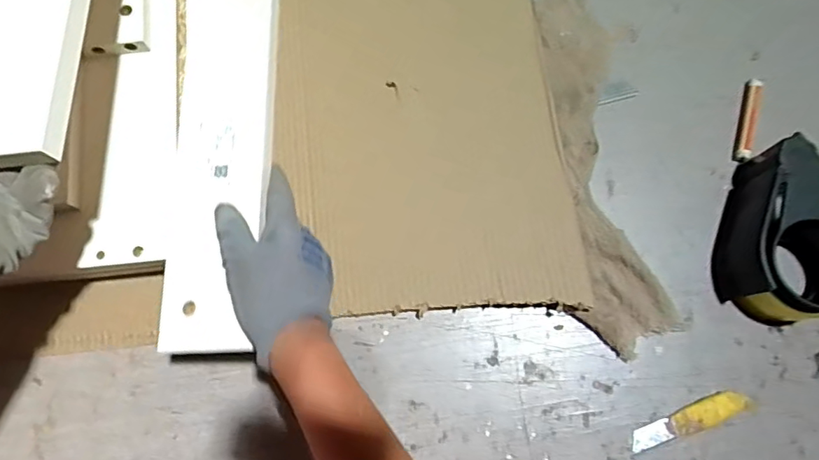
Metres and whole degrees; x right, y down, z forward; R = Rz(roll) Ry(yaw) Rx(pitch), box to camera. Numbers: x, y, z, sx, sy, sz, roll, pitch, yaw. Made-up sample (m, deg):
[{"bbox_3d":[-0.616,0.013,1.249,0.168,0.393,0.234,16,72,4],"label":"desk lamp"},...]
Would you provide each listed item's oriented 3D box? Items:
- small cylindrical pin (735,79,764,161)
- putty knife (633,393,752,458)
[{"bbox_3d":[0.346,-0.114,0.553,0.014,0.011,0.090,17,77,5],"label":"small cylindrical pin"},{"bbox_3d":[0.253,0.169,0.485,0.116,0.012,0.022,-20,77,-4],"label":"putty knife"}]

